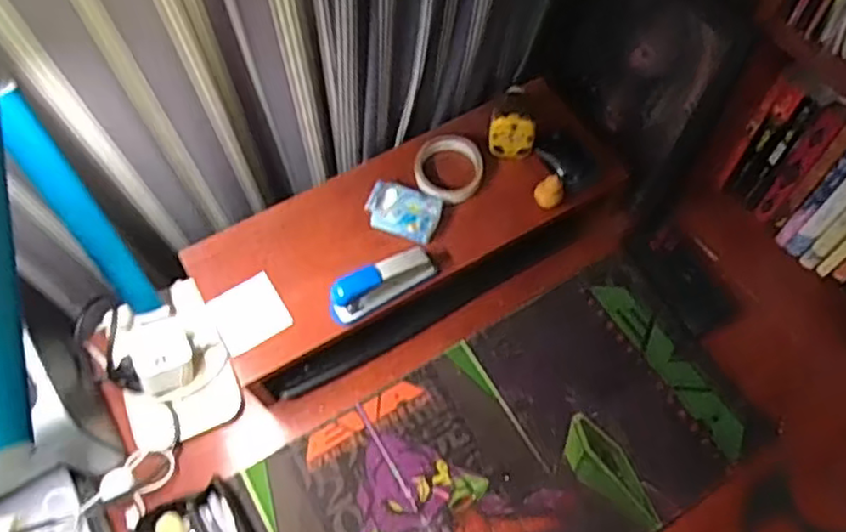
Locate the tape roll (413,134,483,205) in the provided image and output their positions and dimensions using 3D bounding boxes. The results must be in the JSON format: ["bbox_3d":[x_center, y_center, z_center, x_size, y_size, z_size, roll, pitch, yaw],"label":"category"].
[{"bbox_3d":[0.033,-0.119,0.848,0.084,0.023,0.101,1,62,3],"label":"tape roll"}]

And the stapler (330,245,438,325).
[{"bbox_3d":[-0.046,0.020,0.761,0.124,0.058,0.030,-29,65,-13],"label":"stapler"}]

